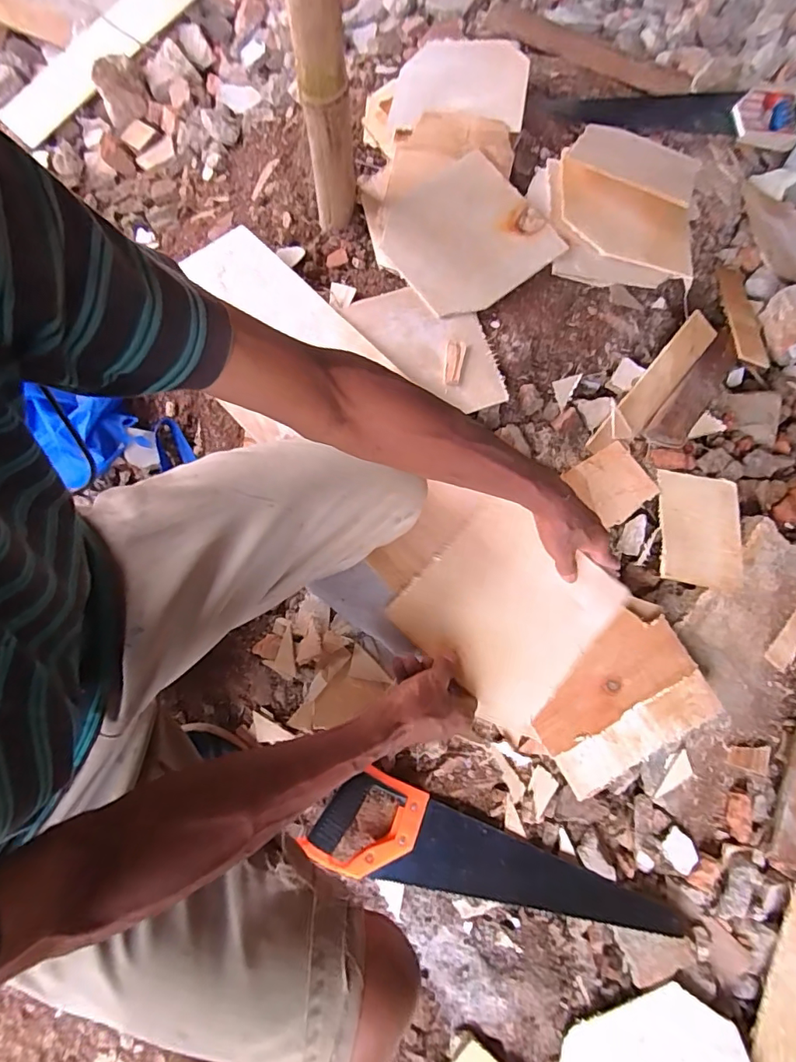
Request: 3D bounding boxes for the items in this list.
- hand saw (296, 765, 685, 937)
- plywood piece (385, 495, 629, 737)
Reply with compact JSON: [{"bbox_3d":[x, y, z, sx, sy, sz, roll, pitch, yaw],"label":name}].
[{"bbox_3d":[0.121,0.395,0.597,0.447,0.024,0.114,15,76,3],"label":"hand saw"},{"bbox_3d":[0.120,0.086,0.560,0.189,0.007,0.201,39,75,16],"label":"plywood piece"}]

